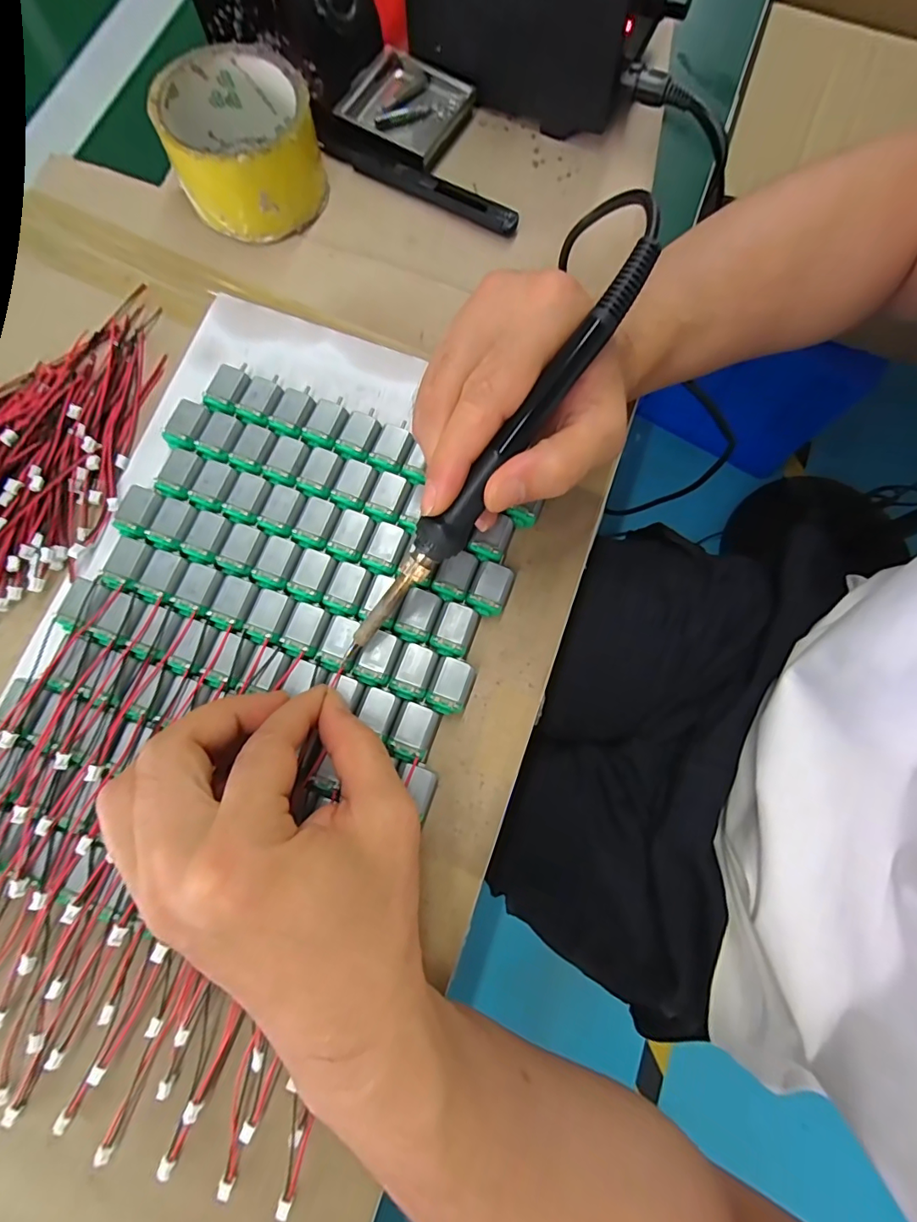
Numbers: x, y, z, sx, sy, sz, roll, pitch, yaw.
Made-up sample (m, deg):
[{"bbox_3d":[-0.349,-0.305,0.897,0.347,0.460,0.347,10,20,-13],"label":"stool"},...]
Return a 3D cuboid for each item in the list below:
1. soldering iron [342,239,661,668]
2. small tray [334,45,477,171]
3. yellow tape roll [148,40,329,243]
[{"bbox_3d":[0.010,-0.054,0.208,0.016,0.014,0.205,40,104,7],"label":"soldering iron"},{"bbox_3d":[-0.034,-0.326,0.322,0.068,0.016,0.064,31,79,5],"label":"small tray"},{"bbox_3d":[-0.125,-0.274,0.292,0.082,0.050,0.081,0,77,-1],"label":"yellow tape roll"}]

